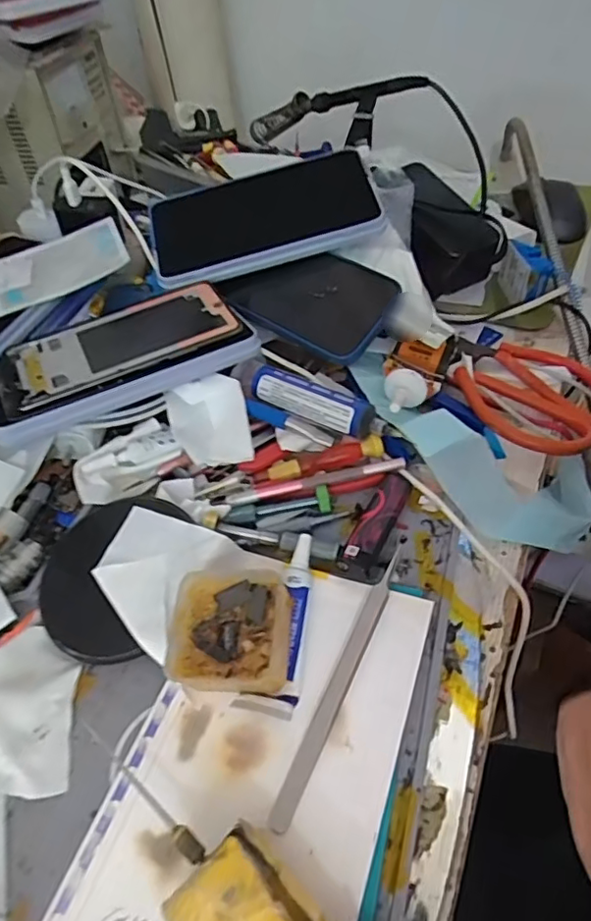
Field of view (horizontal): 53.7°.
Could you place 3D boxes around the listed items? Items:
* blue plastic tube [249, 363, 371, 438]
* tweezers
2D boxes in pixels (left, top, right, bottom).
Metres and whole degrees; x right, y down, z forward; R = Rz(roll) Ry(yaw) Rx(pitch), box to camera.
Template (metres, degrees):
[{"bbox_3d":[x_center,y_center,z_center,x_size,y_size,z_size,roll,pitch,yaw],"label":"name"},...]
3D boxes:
[{"bbox_3d":[0.009,-0.042,0.405,0.095,0.022,0.022,24,54,25],"label":"blue plastic tube"},{"bbox_3d":[0.028,0.101,0.299,0.011,0.004,0.165,18,51,21],"label":"tweezers"}]

